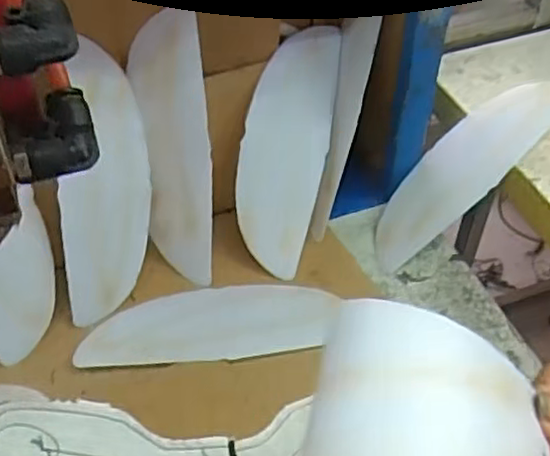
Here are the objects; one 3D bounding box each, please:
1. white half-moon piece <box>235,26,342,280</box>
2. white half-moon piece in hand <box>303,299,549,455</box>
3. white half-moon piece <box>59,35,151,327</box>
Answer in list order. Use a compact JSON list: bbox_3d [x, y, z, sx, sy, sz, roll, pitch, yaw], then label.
[{"bbox_3d":[0.009,-0.071,0.580,0.072,0.006,0.212,12,83,-10],"label":"white half-moon piece"},{"bbox_3d":[0.055,0.071,0.247,0.079,0.029,0.074,11,70,10],"label":"white half-moon piece in hand"},{"bbox_3d":[-0.129,-0.033,0.527,0.067,0.208,0.012,-4,9,-30],"label":"white half-moon piece"}]

